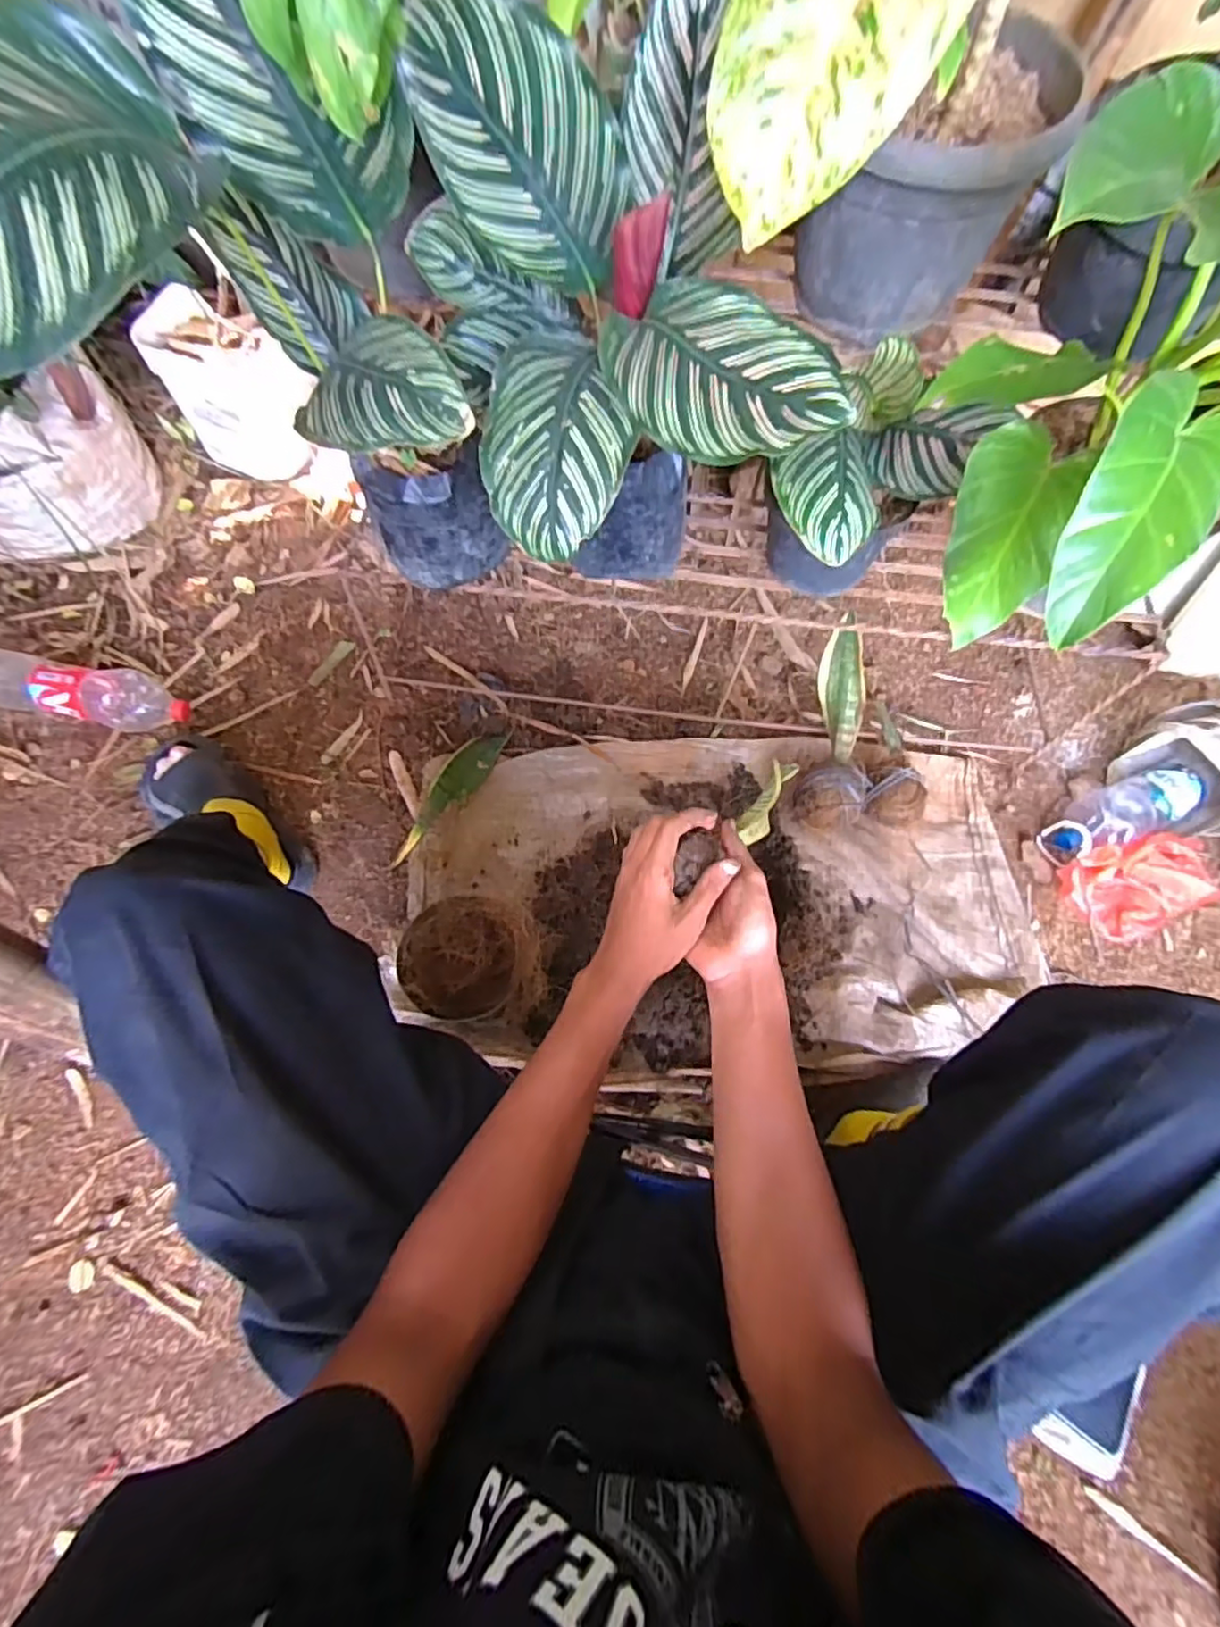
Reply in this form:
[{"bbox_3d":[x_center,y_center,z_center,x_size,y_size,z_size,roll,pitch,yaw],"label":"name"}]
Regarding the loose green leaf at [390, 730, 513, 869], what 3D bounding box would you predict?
[{"bbox_3d":[-0.237,-0.029,0.955,0.059,0.013,0.248,27,64,10],"label":"loose green leaf"}]

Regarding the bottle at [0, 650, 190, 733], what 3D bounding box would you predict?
[{"bbox_3d":[-0.815,-0.192,0.979,0.324,0.073,0.097,10,61,2],"label":"bottle"}]

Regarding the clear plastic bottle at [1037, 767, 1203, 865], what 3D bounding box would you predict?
[{"bbox_3d":[0.754,0.002,0.970,0.231,0.067,0.093,-27,66,1],"label":"clear plastic bottle"}]

